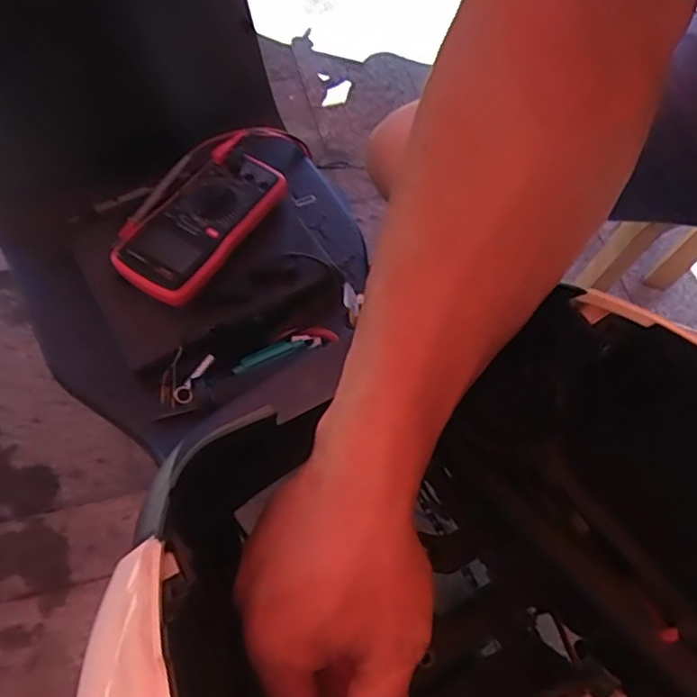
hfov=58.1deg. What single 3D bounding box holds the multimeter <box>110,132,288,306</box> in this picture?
[{"bbox_3d":[-0.153,-0.133,0.647,0.108,0.041,0.192,33,69,11],"label":"multimeter"}]

